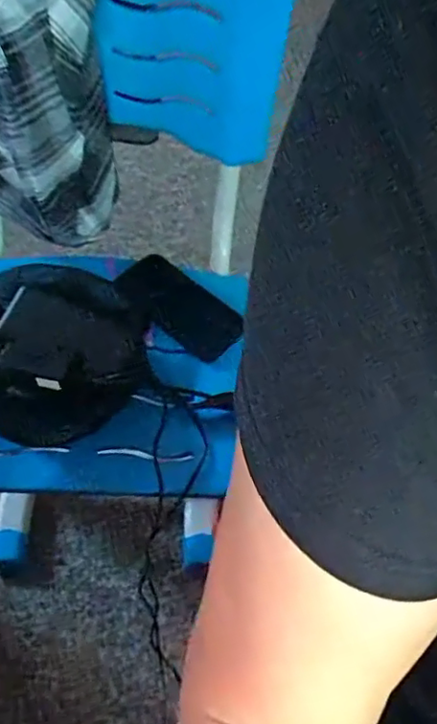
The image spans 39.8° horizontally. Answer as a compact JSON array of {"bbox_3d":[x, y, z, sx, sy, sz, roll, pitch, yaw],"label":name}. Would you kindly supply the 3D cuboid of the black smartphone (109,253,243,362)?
[{"bbox_3d":[-0.049,-0.072,0.771,0.161,0.010,0.081,38,67,3],"label":"black smartphone"}]

